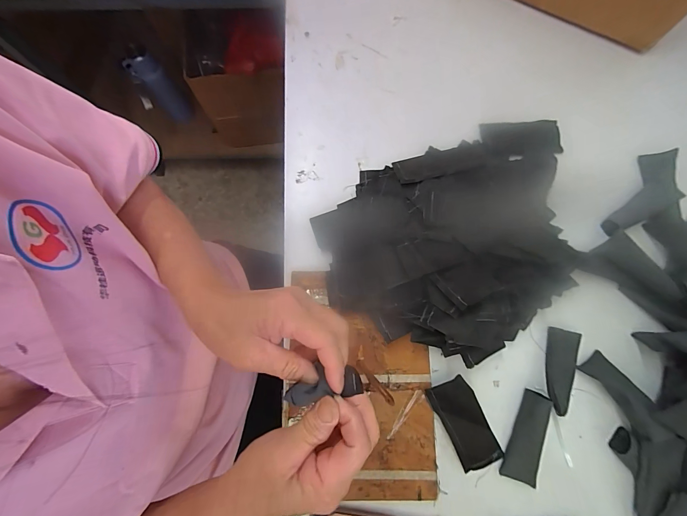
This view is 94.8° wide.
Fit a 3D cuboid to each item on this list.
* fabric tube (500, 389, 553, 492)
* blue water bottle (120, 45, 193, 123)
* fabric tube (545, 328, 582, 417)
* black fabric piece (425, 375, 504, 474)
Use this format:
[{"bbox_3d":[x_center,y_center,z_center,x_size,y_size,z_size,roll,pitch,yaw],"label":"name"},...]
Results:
[{"bbox_3d":[0.224,0.216,0.380,0.036,0.021,0.103,21,79,5],"label":"fabric tube"},{"bbox_3d":[-0.579,-0.542,1.016,0.088,0.225,0.086,-43,81,-8],"label":"blue water bottle"},{"bbox_3d":[0.277,0.142,0.398,0.033,0.014,0.102,7,78,2],"label":"fabric tube"},{"bbox_3d":[0.148,0.202,0.387,0.051,0.011,0.114,-28,92,-5],"label":"black fabric piece"}]

